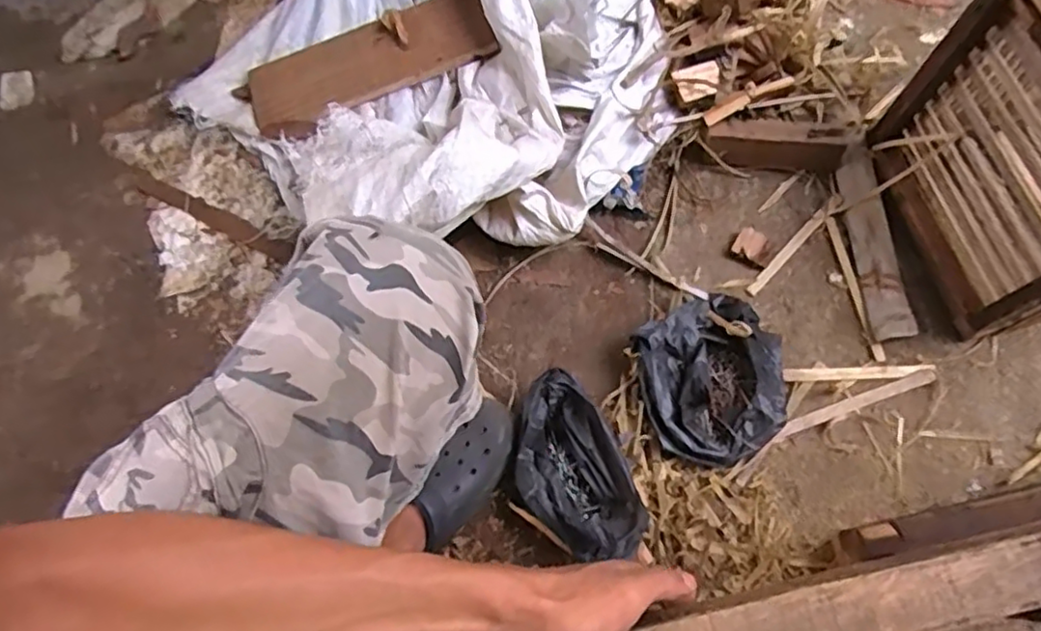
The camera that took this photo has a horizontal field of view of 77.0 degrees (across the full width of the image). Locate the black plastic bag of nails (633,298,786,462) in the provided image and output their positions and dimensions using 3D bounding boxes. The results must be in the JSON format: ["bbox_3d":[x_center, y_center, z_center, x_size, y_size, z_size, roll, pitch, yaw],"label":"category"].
[{"bbox_3d":[0.231,0.075,0.789,0.170,0.066,0.190,-20,69,-5],"label":"black plastic bag of nails"}]

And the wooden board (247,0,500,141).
[{"bbox_3d":[-0.233,-0.388,0.997,0.376,0.026,0.143,-23,80,4],"label":"wooden board"}]

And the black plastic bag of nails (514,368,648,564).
[{"bbox_3d":[0.054,0.175,0.755,0.123,0.100,0.210,-25,69,-7],"label":"black plastic bag of nails"}]

